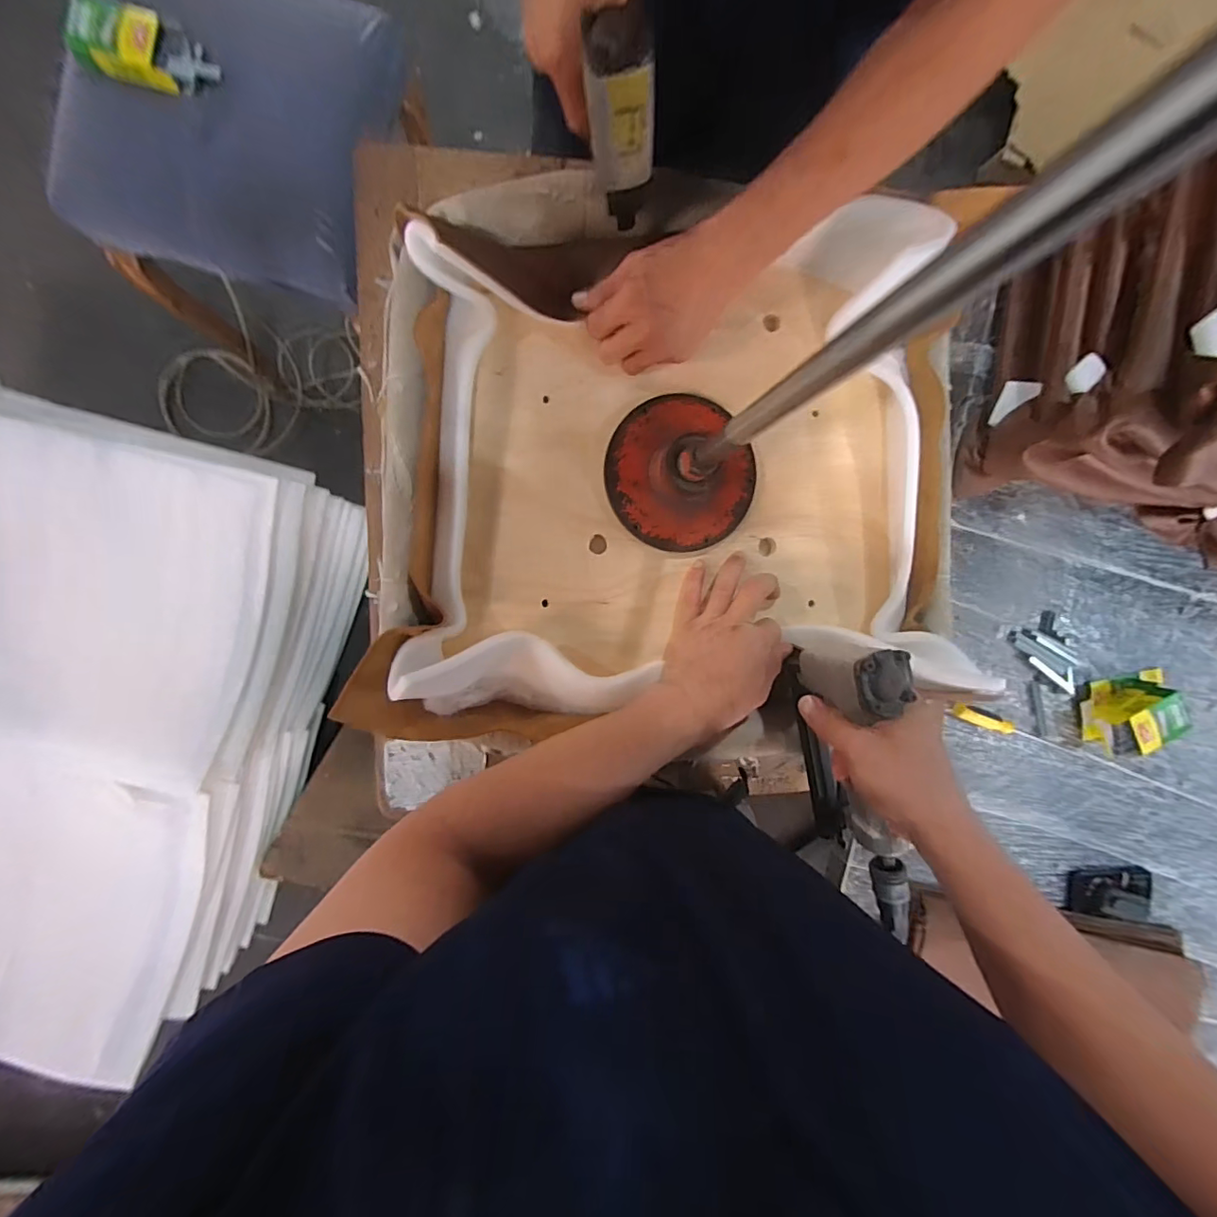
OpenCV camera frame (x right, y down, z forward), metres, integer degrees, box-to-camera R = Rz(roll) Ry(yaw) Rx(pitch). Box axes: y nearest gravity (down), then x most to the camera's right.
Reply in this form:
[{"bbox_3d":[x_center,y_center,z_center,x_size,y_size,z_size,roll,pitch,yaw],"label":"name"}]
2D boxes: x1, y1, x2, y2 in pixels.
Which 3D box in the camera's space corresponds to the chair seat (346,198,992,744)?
[{"bbox_3d":[0.066,-0.121,0.476,0.520,0.087,0.445,0,93,-8],"label":"chair seat"}]

